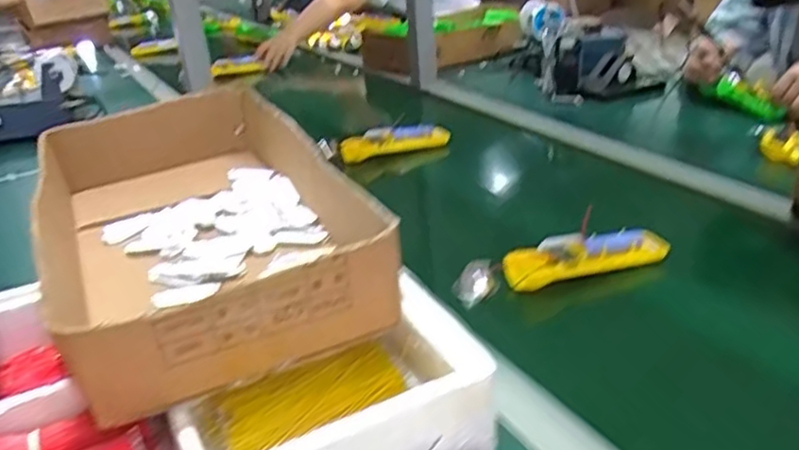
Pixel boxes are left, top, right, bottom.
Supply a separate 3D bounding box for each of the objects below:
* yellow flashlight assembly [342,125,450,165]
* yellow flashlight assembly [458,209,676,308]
[{"bbox_3d":[-0.008,-0.131,1.068,0.173,0.034,0.046,-10,28,-11],"label":"yellow flashlight assembly"},{"bbox_3d":[0.166,0.034,0.697,0.218,0.053,0.049,-11,28,-13],"label":"yellow flashlight assembly"}]

